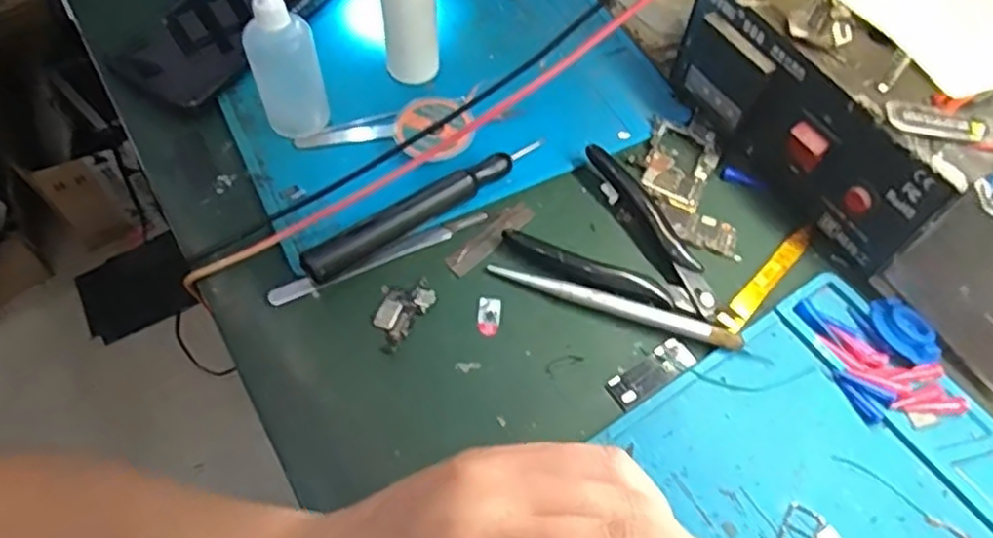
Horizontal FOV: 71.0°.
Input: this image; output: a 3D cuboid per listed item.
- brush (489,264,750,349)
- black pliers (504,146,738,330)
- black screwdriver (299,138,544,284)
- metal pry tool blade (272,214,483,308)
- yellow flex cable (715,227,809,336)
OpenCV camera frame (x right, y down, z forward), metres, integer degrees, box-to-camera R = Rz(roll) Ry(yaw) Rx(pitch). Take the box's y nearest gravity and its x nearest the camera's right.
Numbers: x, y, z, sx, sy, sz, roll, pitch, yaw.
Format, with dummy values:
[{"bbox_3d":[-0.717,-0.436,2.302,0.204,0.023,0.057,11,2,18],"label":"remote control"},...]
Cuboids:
[{"bbox_3d":[0.058,0.015,0.348,0.125,0.007,0.015,18,61,10],"label":"brush"},{"bbox_3d":[0.074,-0.008,0.361,0.114,0.008,0.078,38,66,20],"label":"black pliers"},{"bbox_3d":[-0.036,-0.034,0.366,0.141,0.021,0.015,-31,64,-17],"label":"black screwdriver"},{"bbox_3d":[-0.060,-0.007,0.360,0.118,0.004,0.010,-24,62,-13],"label":"metal pry tool blade"},{"bbox_3d":[0.139,0.005,0.359,0.011,0.004,0.079,40,67,20],"label":"yellow flex cable"}]

